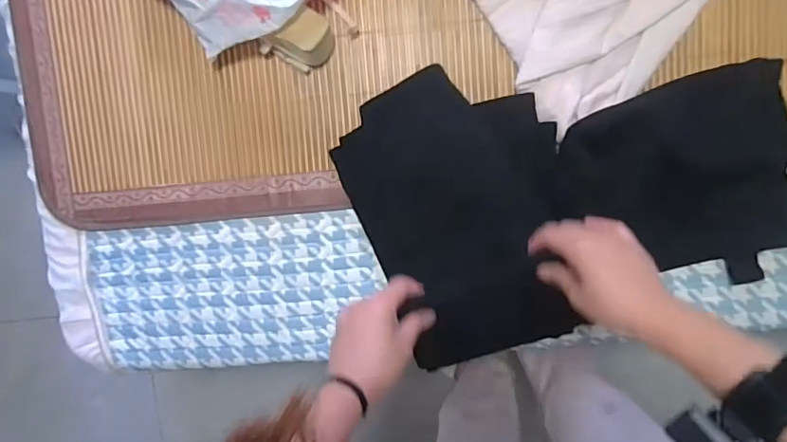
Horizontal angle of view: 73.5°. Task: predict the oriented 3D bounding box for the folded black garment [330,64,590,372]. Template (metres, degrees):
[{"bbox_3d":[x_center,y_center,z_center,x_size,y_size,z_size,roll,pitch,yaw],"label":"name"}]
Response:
[{"bbox_3d":[0.092,-0.012,0.653,0.255,0.058,0.343,-25,96,7],"label":"folded black garment"}]

